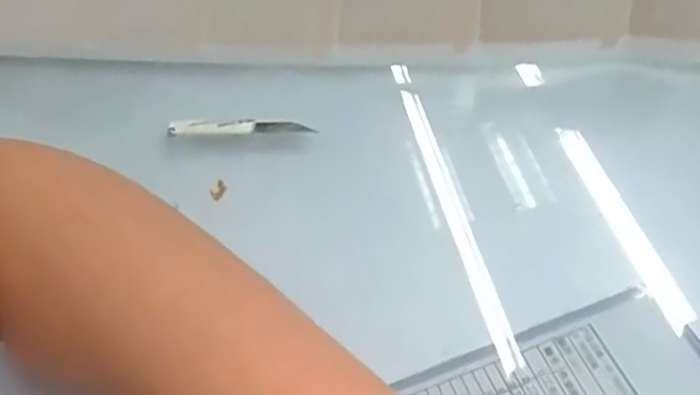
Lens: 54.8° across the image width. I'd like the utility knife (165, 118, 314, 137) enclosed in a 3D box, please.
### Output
[{"bbox_3d":[-0.060,-0.039,0.373,0.082,0.007,0.012,-1,51,9],"label":"utility knife"}]

